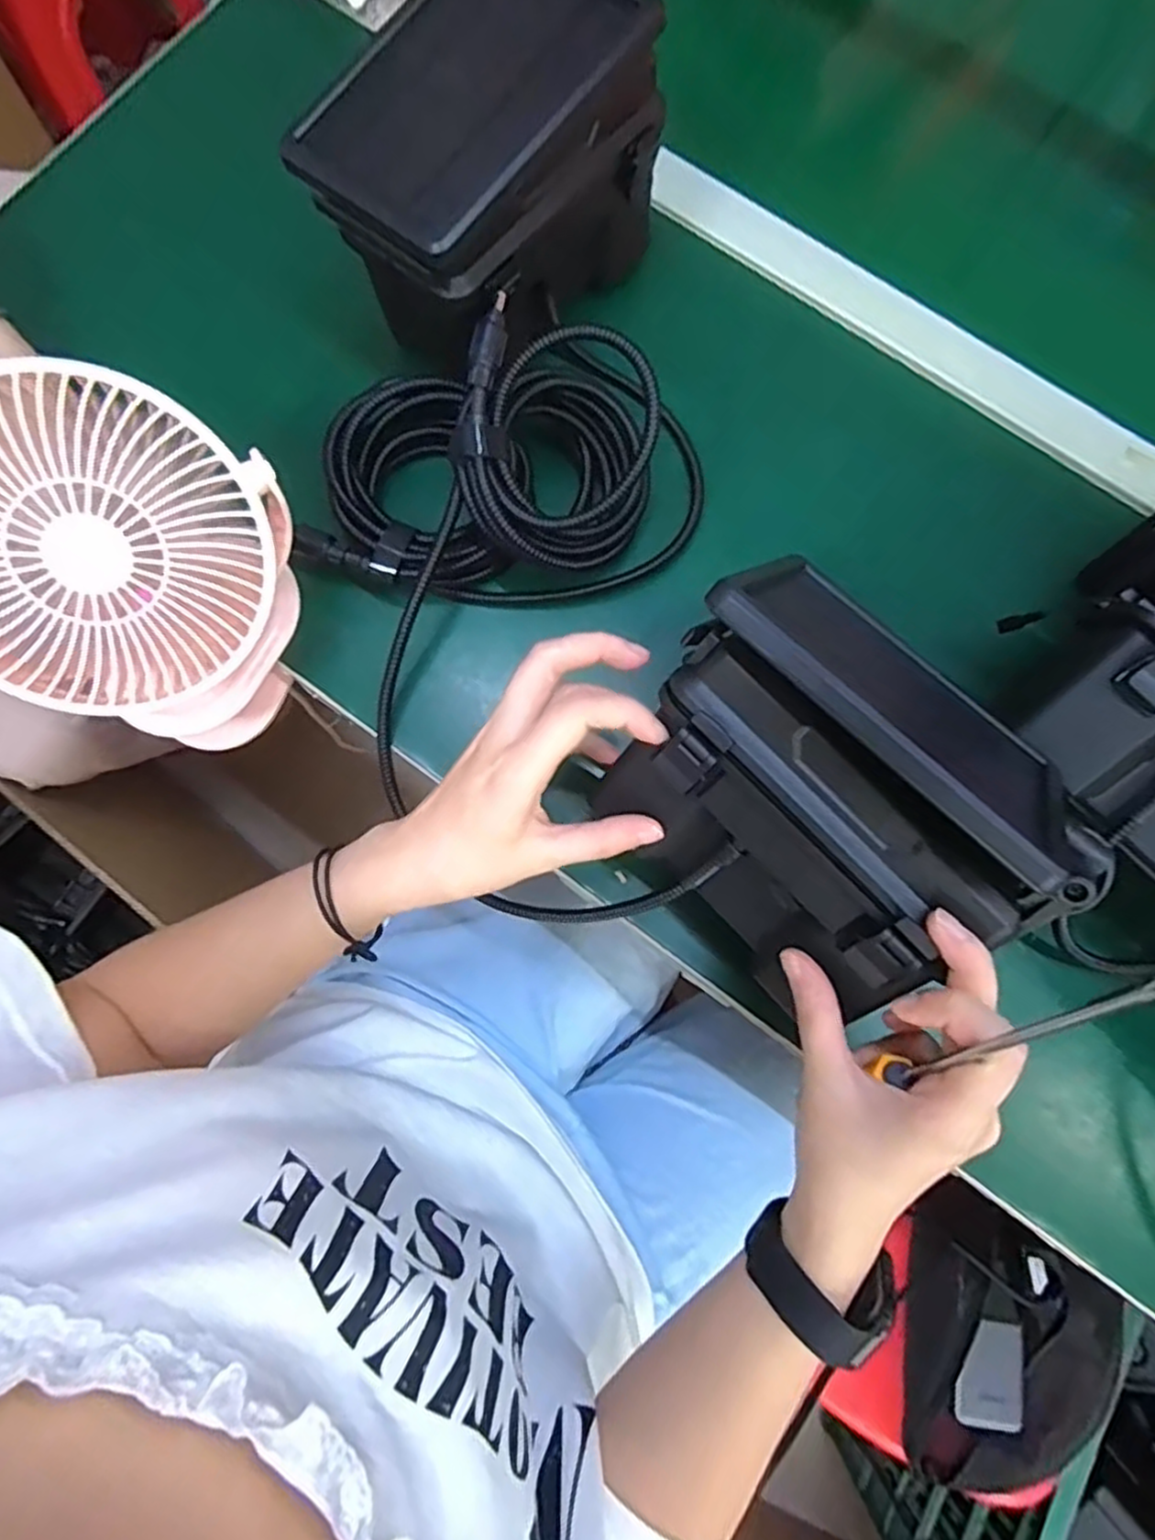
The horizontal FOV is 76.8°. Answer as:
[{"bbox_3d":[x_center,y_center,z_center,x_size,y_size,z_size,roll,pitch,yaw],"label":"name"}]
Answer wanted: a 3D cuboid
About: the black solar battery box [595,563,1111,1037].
[{"bbox_3d":[0.117,0.004,0.318,0.152,0.105,0.175,-44,83,-9],"label":"black solar battery box"}]

